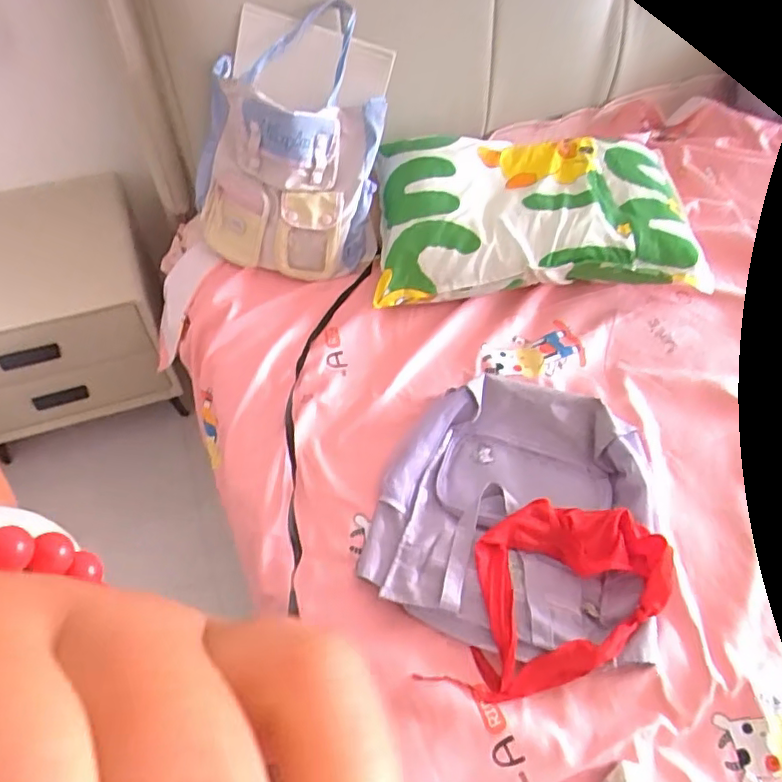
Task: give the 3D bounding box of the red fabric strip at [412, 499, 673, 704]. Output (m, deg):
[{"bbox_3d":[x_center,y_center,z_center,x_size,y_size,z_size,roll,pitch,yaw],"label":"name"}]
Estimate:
[{"bbox_3d":[0.181,0.234,0.709,0.279,0.078,0.187,-32,63,-21],"label":"red fabric strip"}]

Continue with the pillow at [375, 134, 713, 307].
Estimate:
[{"bbox_3d":[0.226,-0.287,0.949,0.490,0.144,0.244,3,56,0],"label":"pillow"}]

